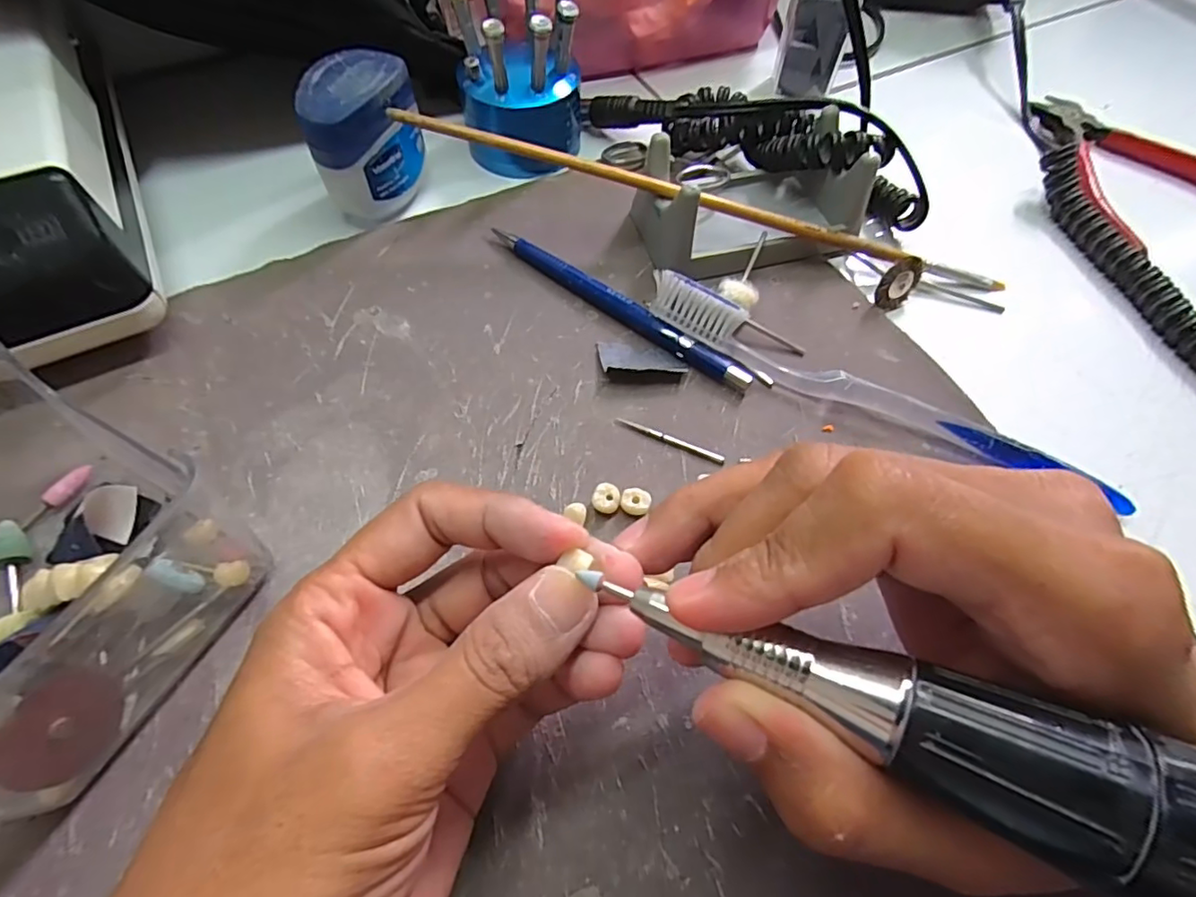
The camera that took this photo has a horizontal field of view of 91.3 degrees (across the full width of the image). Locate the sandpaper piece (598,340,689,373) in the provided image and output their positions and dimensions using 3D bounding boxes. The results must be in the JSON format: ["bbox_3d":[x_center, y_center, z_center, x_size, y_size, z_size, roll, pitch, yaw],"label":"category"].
[{"bbox_3d":[0.018,-0.038,0.240,0.035,0.004,0.017,0,61,-3],"label":"sandpaper piece"}]

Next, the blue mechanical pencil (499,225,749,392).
[{"bbox_3d":[0.007,-0.061,0.249,0.131,0.010,0.012,32,64,14],"label":"blue mechanical pencil"}]

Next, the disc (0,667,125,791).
[{"bbox_3d":[-0.138,0.073,0.152,0.004,0.028,0.028,2,50,18],"label":"disc"}]

